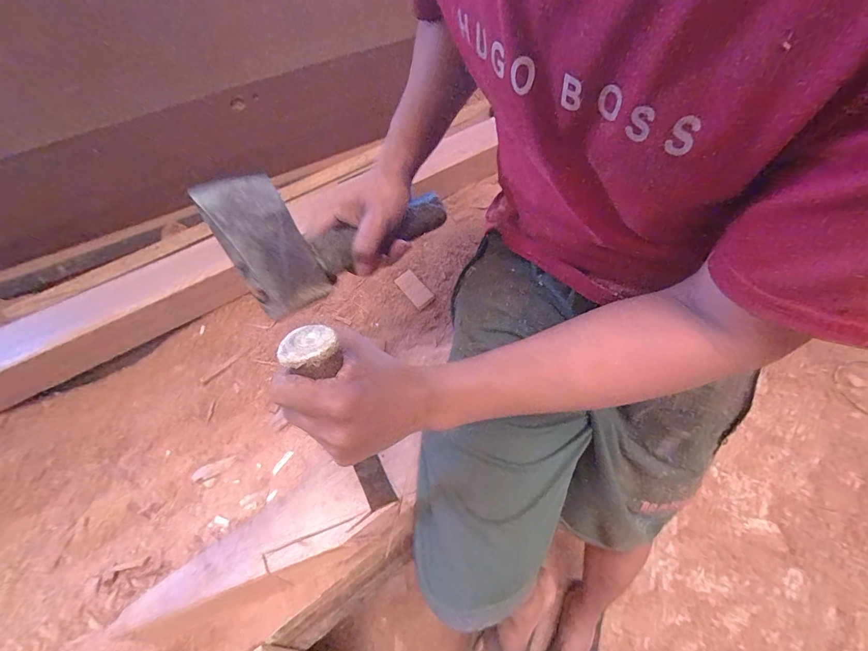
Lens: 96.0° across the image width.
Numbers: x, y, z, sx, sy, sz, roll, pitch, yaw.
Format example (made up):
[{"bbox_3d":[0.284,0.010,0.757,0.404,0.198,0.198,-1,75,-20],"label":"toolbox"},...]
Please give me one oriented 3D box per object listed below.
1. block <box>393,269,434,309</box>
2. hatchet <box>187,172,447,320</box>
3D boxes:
[{"bbox_3d":[-0.037,-0.066,0.708,0.038,0.004,0.071,-41,81,-13],"label":"block"},{"bbox_3d":[-0.090,-0.108,0.378,0.114,0.028,0.230,54,47,-5],"label":"hatchet"}]

